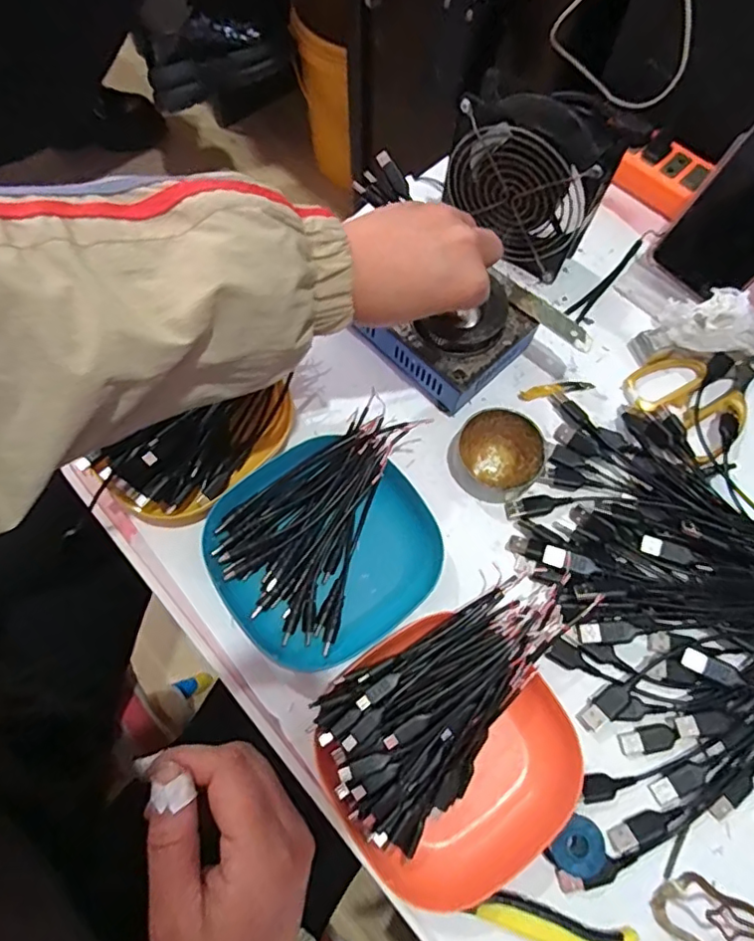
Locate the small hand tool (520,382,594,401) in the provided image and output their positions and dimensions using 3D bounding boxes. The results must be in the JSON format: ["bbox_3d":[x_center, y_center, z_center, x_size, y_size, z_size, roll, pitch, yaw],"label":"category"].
[{"bbox_3d":[0.144,-0.065,0.466,0.062,0.005,0.010,-11,70,-5],"label":"small hand tool"}]

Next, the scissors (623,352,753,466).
[{"bbox_3d":[0.288,-0.080,0.468,0.174,0.011,0.087,-33,73,-12],"label":"scissors"}]

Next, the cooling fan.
[{"bbox_3d":[0.117,-0.227,0.463,0.116,0.124,0.049,31,72,10],"label":"cooling fan"}]

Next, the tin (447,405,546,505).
[{"bbox_3d":[0.088,-0.011,0.428,0.066,0.020,0.062,0,70,-1],"label":"tin"}]

